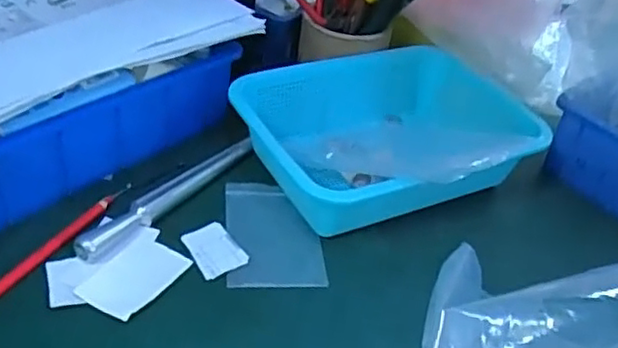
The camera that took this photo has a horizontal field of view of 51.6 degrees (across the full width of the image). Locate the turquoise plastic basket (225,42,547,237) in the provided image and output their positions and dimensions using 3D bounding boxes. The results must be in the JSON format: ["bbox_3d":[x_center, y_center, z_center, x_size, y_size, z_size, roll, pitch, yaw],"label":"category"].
[{"bbox_3d":[0.075,-0.036,0.624,0.263,0.071,0.194,-16,44,-28],"label":"turquoise plastic basket"}]

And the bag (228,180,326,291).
[{"bbox_3d":[-0.030,0.049,0.554,0.080,0.005,0.126,2,39,-9],"label":"bag"}]

